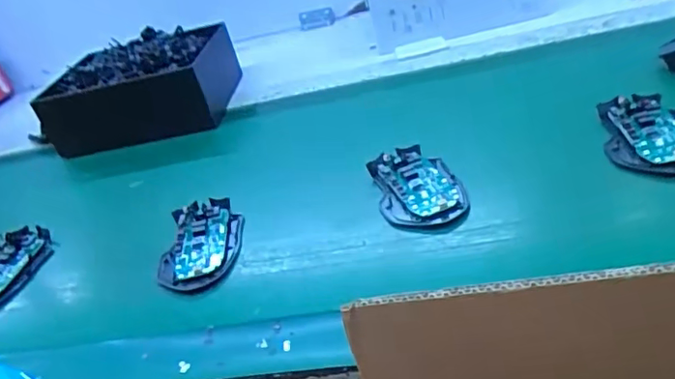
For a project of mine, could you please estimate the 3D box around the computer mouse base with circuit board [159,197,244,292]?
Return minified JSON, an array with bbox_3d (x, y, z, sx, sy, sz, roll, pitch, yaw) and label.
[{"bbox_3d":[-0.128,0.053,0.531,0.073,0.022,0.113,-5,39,7],"label":"computer mouse base with circuit board"}]

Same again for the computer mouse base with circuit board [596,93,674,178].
[{"bbox_3d":[0.271,-0.047,0.486,0.070,0.018,0.103,-6,44,20],"label":"computer mouse base with circuit board"}]

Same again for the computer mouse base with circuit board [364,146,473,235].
[{"bbox_3d":[0.076,0.001,0.514,0.074,0.028,0.119,-4,34,-5],"label":"computer mouse base with circuit board"}]

